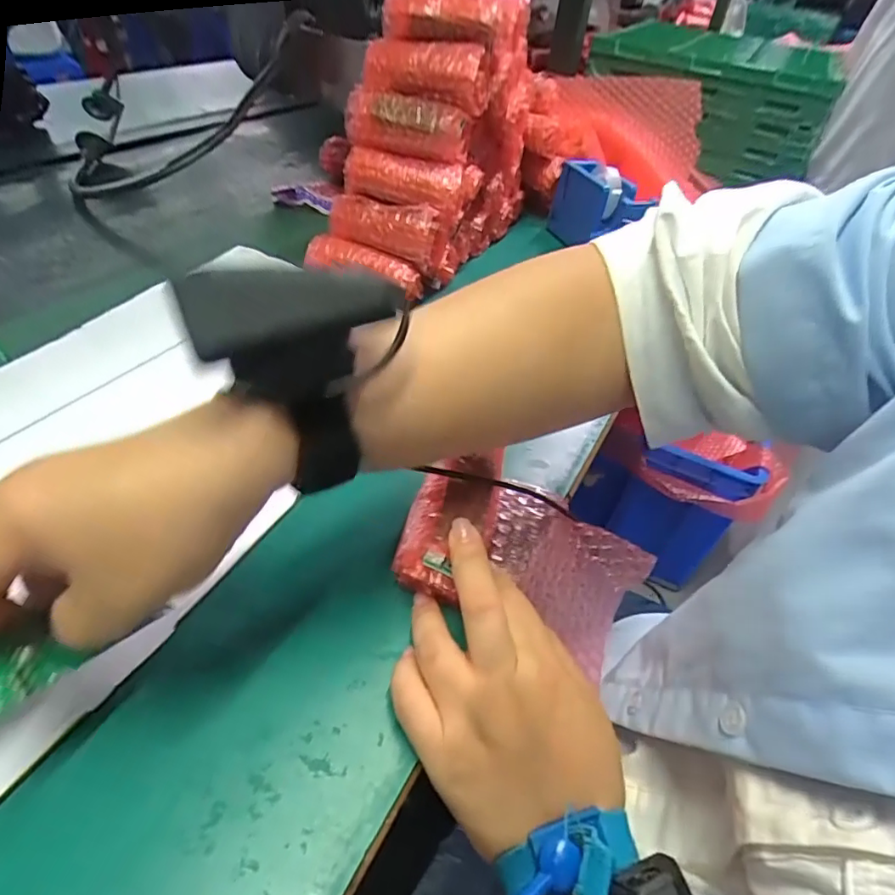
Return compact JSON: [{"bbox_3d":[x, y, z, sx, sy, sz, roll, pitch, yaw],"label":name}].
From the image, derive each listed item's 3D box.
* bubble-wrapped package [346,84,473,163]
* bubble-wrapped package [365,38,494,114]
[{"bbox_3d":[-0.036,-0.282,0.468,0.109,0.040,0.046,9,44,2],"label":"bubble-wrapped package"},{"bbox_3d":[-0.018,-0.327,0.463,0.108,0.040,0.048,20,45,13],"label":"bubble-wrapped package"}]

